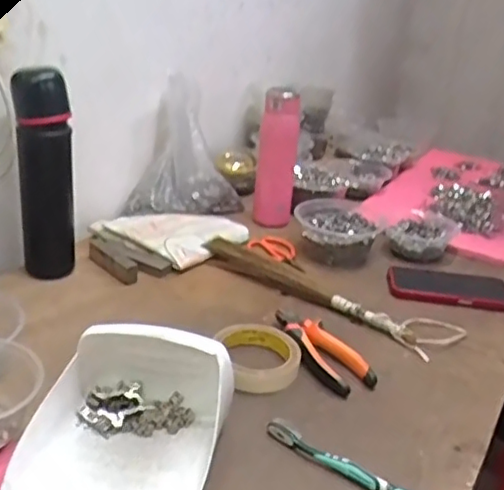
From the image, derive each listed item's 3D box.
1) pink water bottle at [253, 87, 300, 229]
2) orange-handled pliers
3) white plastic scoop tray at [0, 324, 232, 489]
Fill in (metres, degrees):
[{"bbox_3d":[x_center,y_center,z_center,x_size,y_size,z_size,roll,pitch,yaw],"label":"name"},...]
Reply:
[{"bbox_3d":[0.041,-0.135,1.013,0.068,0.210,0.057,7,24,2],"label":"pink water bottle"},{"bbox_3d":[0.073,0.115,0.704,0.056,0.020,0.145,-12,29,-34],"label":"orange-handled pliers"},{"bbox_3d":[-0.103,0.138,0.525,0.152,0.084,0.173,9,24,8],"label":"white plastic scoop tray"}]

